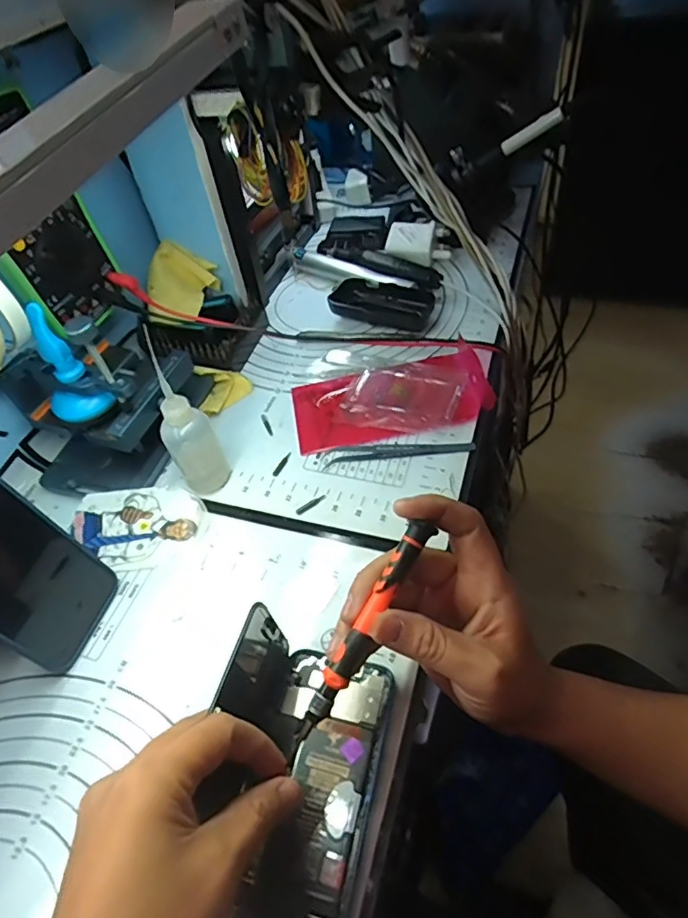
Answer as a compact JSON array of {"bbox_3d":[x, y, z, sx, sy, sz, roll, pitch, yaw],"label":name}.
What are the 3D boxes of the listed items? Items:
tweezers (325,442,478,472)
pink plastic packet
[{"bbox_3d":[0.046,-0.008,0.458,0.124,0.006,0.017,-8,49,3],"label":"tweezers"},{"bbox_3d":[0.039,-0.058,0.490,0.169,0.024,0.091,-14,52,2],"label":"pink plastic packet"}]

